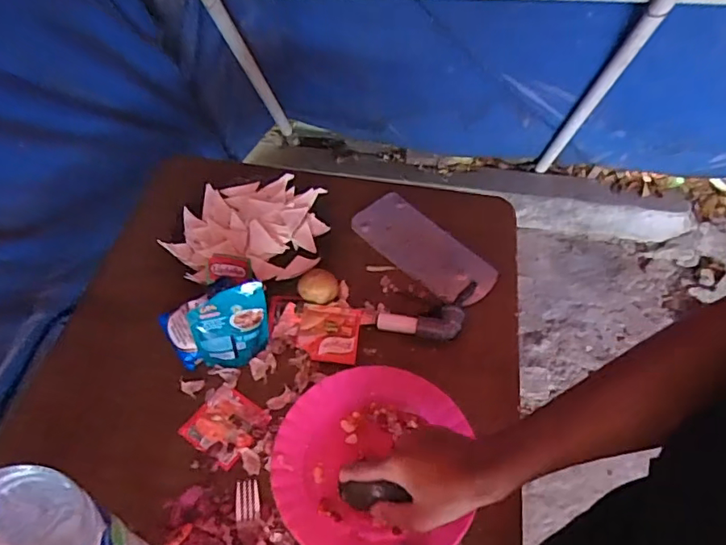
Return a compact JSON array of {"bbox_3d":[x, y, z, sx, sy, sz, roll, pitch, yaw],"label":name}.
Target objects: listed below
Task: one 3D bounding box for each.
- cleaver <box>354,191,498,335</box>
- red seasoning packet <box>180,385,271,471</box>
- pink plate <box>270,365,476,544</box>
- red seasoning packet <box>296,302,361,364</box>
[{"bbox_3d":[0.065,-0.013,0.793,0.196,0.030,0.250,-34,59,-27],"label":"cleaver"},{"bbox_3d":[-0.163,0.179,0.644,0.079,0.004,0.079,28,55,21],"label":"red seasoning packet"},{"bbox_3d":[0.007,0.208,0.590,0.204,0.042,0.211,1,50,-1],"label":"pink plate"},{"bbox_3d":[-0.045,0.079,0.718,0.079,0.012,0.081,4,50,2],"label":"red seasoning packet"}]

